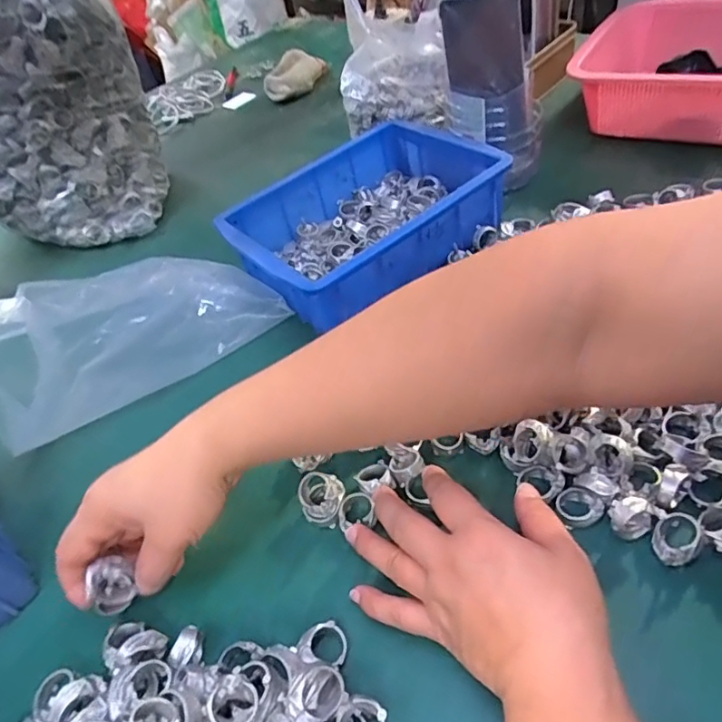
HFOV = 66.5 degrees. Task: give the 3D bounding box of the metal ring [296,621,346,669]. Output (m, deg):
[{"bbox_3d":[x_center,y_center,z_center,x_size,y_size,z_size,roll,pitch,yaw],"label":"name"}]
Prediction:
[{"bbox_3d":[-0.021,0.156,0.303,0.025,0.014,0.023,-7,45,7],"label":"metal ring"}]

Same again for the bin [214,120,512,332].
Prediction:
[{"bbox_3d":[0.004,-0.138,0.543,0.240,0.081,0.180,-38,49,-21],"label":"bin"}]

